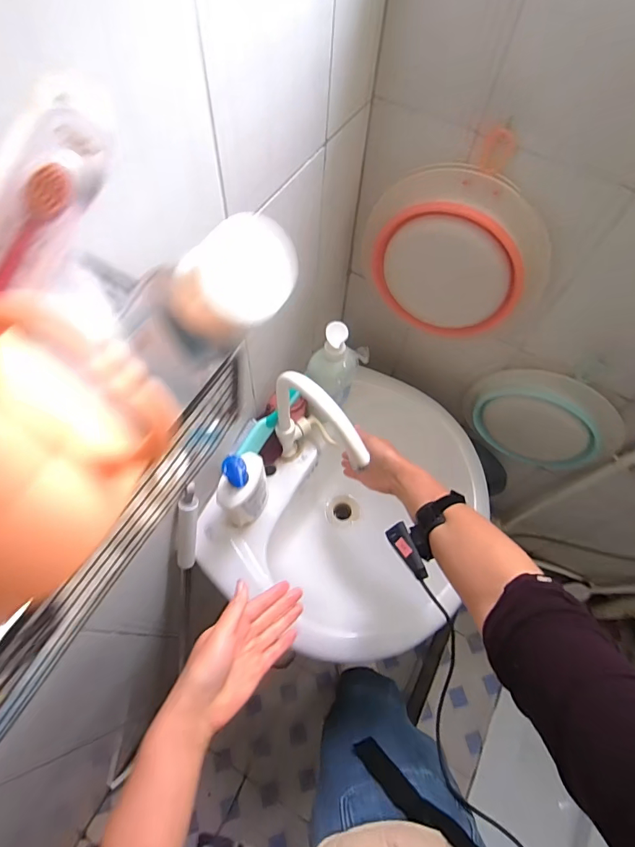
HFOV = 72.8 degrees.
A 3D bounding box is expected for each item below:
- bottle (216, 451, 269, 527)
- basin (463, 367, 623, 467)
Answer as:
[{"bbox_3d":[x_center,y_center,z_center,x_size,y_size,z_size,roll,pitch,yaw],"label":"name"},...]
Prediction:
[{"bbox_3d":[-0.110,0.103,0.667,0.050,0.193,0.089,30,65,12],"label":"bottle"},{"bbox_3d":[0.443,-0.003,0.871,0.282,0.256,0.046,25,64,9],"label":"basin"}]

